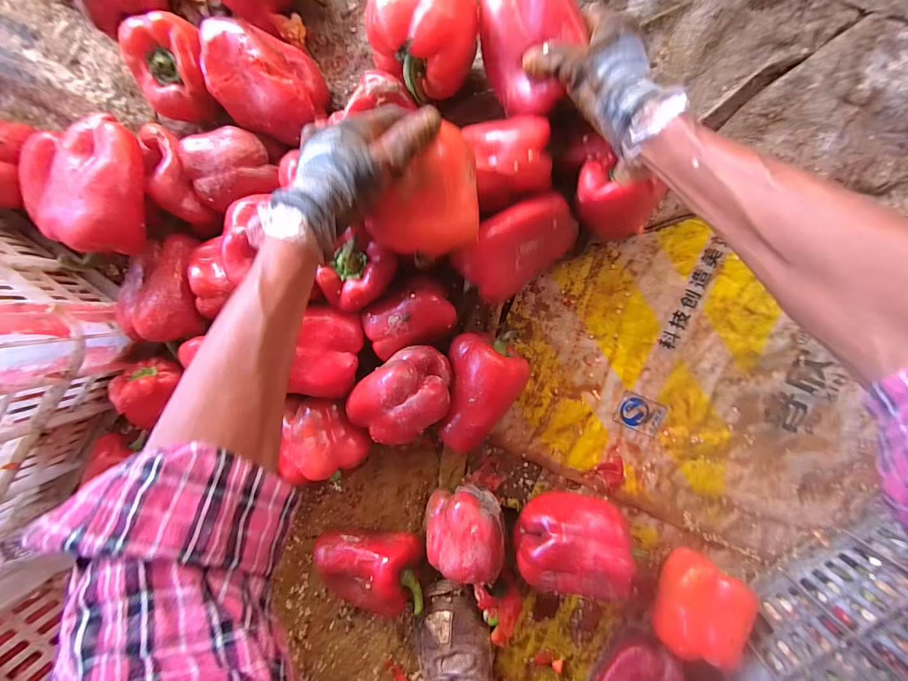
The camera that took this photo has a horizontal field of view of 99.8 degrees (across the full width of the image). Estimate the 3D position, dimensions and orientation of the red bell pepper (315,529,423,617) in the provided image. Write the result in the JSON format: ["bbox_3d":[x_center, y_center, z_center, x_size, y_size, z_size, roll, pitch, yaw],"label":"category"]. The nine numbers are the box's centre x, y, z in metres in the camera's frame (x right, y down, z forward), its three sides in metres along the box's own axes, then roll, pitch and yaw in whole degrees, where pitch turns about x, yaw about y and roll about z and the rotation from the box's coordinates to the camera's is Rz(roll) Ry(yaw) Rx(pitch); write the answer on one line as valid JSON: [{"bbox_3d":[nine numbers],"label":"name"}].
[{"bbox_3d":[-0.101,0.272,0.458,0.127,0.065,0.075,2,95,4],"label":"red bell pepper"}]

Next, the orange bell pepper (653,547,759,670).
[{"bbox_3d":[0.266,0.292,0.423,0.073,0.082,0.107,19,96,2],"label":"orange bell pepper"}]

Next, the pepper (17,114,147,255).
[{"bbox_3d":[-0.351,-0.153,0.375,0.079,0.055,0.133,-1,97,4],"label":"pepper"}]

